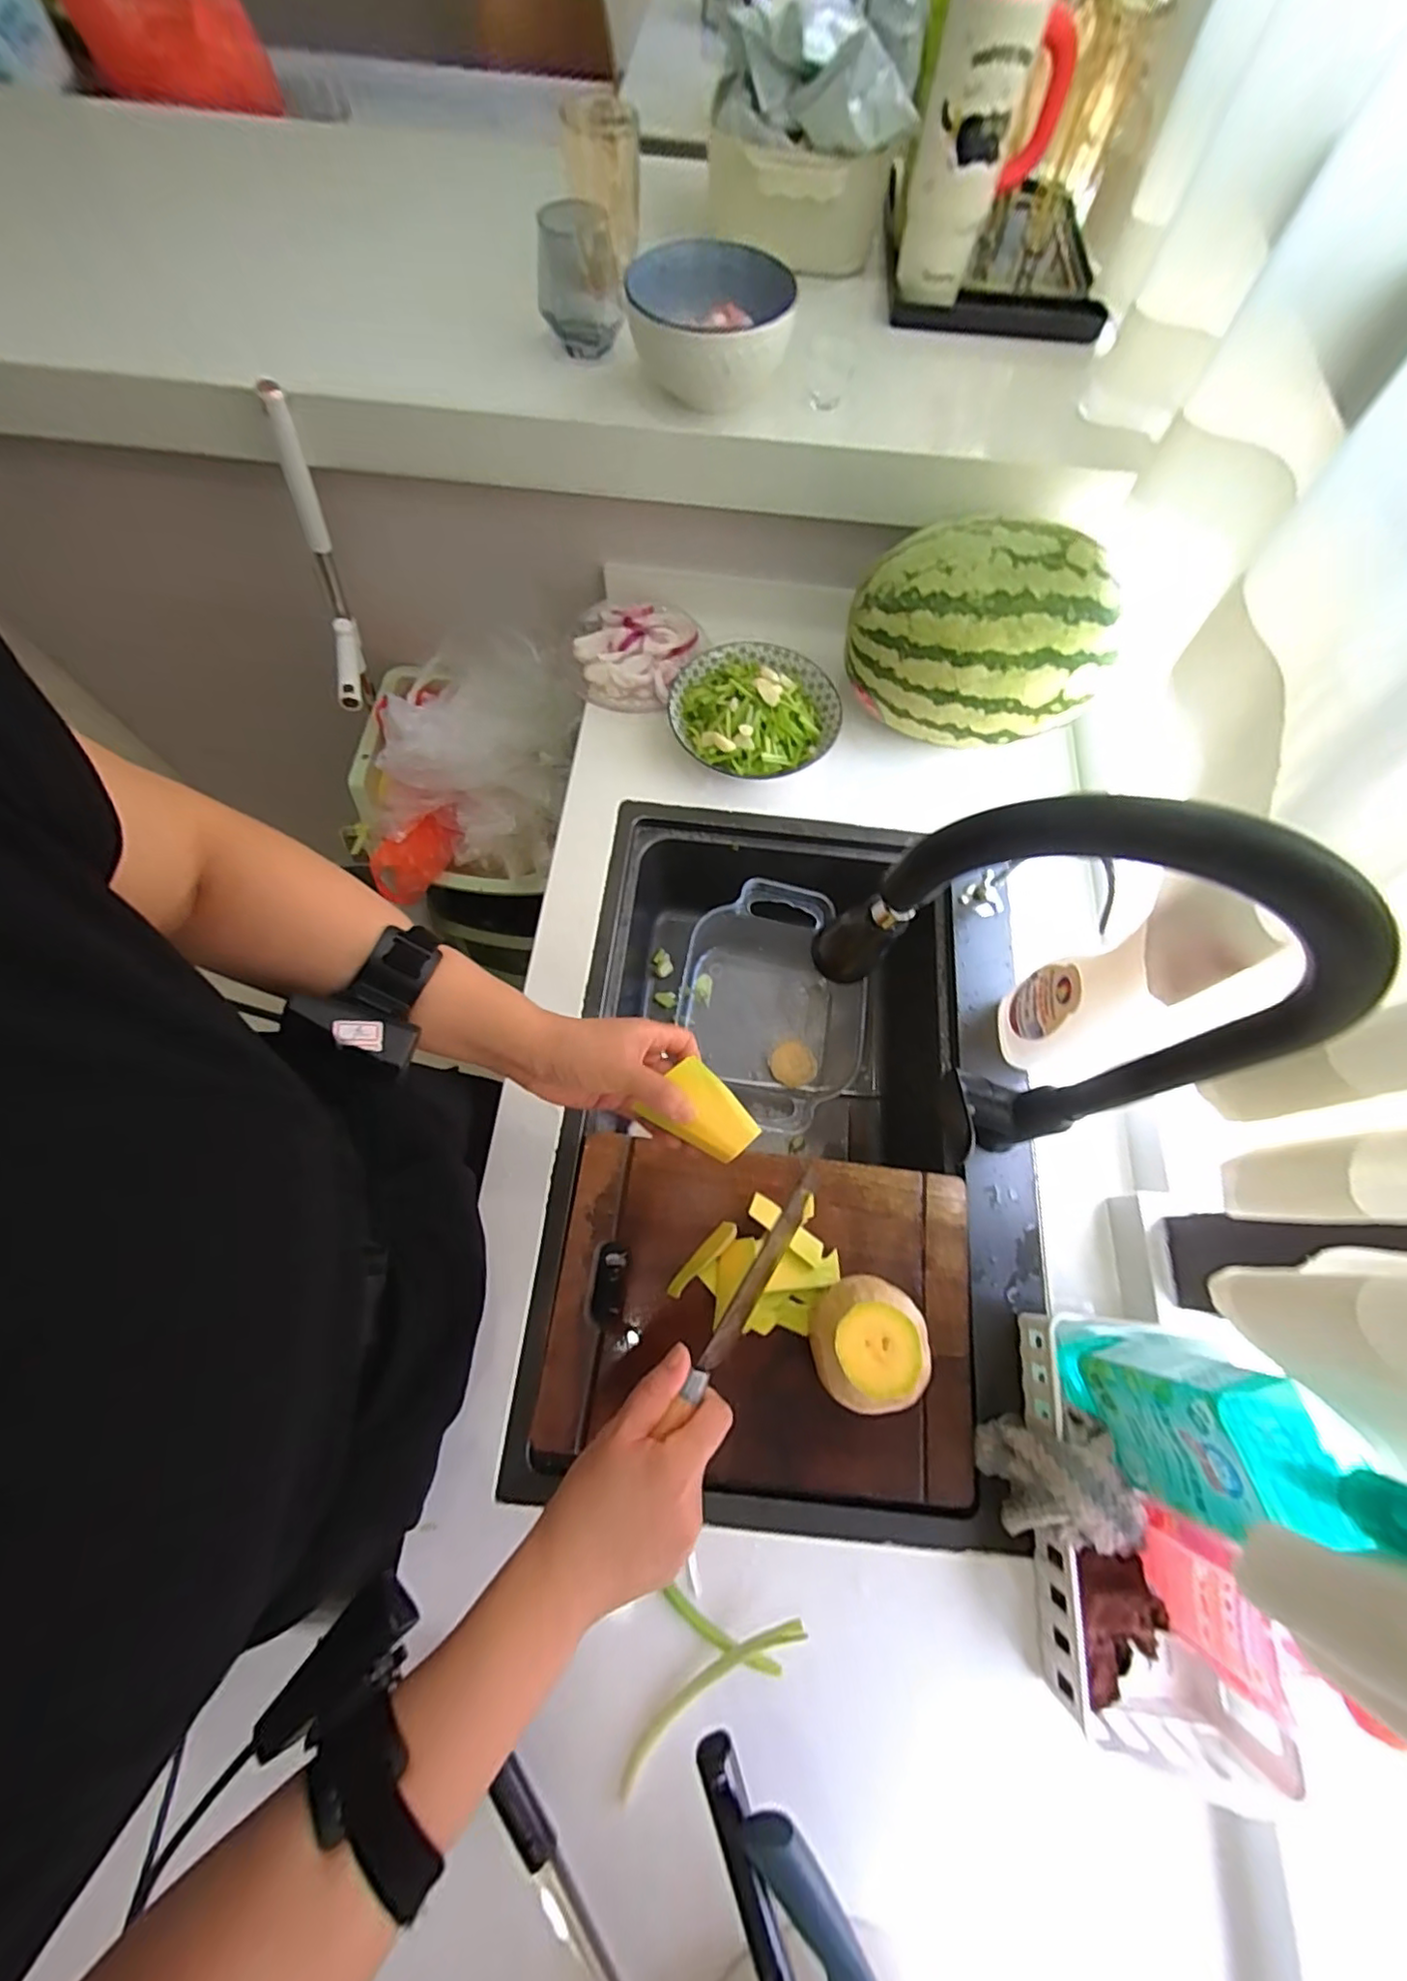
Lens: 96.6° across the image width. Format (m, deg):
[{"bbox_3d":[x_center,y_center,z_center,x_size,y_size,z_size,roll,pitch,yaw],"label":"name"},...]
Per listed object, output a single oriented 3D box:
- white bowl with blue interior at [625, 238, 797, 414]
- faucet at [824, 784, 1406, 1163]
[{"bbox_3d":[0.005,-0.649,0.621,0.147,0.076,0.148,1,69,-2],"label":"white bowl with blue interior"},{"bbox_3d":[0.197,0.013,0.424,0.249,0.406,0.041,26,70,8],"label":"faucet"}]

